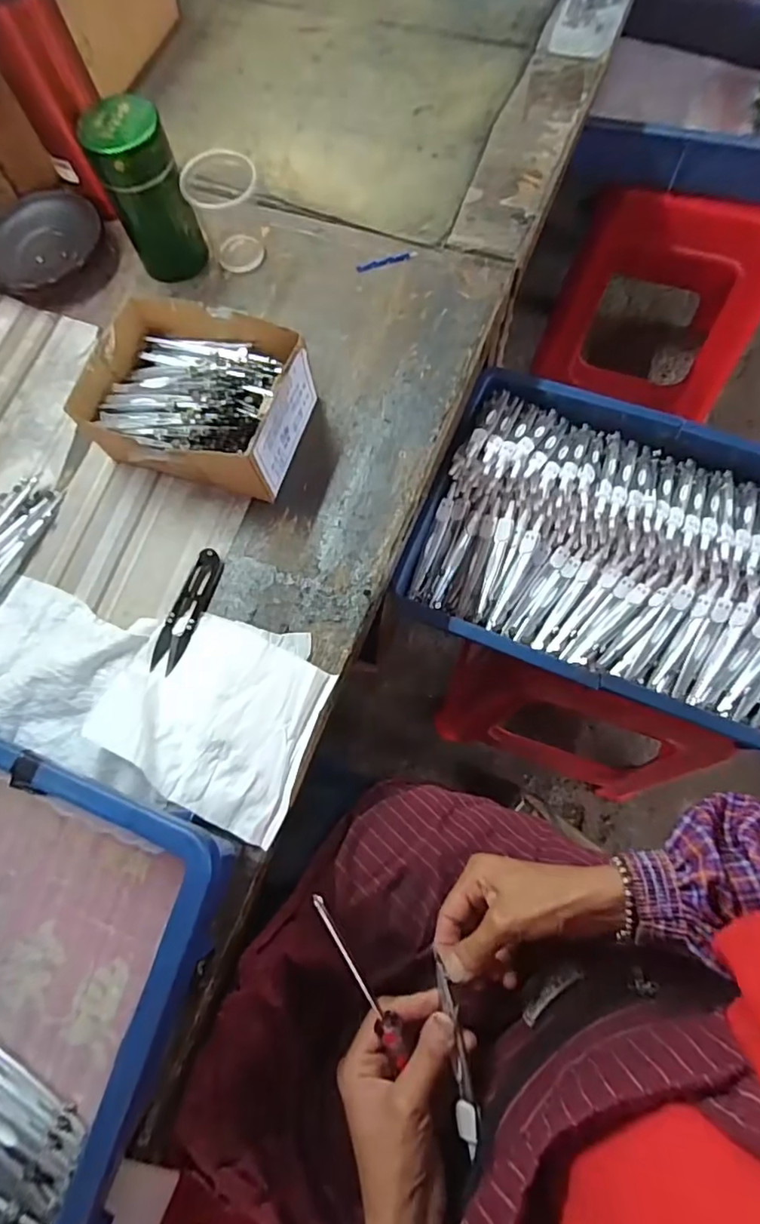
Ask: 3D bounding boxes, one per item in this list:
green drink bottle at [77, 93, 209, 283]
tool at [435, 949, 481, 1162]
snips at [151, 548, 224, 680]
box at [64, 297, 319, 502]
[{"bbox_3d":[-0.201,-0.364,0.478,0.063,0.105,0.058,-22,74,-4],"label":"green drink bottle"},{"bbox_3d":[0.050,0.282,0.353,0.014,0.010,0.112,-9,83,-1],"label":"tool"},{"bbox_3d":[-0.150,-0.002,0.431,0.025,0.008,0.100,19,75,8],"label":"snips"},{"bbox_3d":[-0.147,-0.168,0.450,0.156,0.068,0.135,17,75,7],"label":"box"}]

